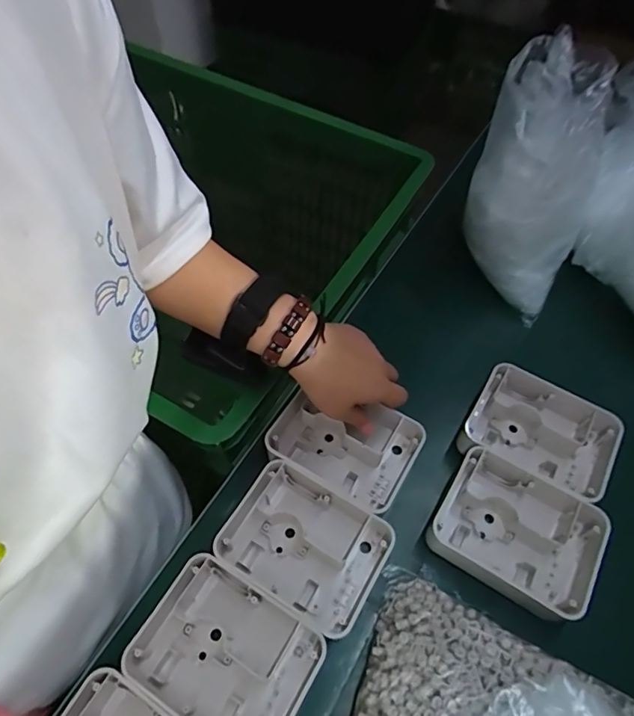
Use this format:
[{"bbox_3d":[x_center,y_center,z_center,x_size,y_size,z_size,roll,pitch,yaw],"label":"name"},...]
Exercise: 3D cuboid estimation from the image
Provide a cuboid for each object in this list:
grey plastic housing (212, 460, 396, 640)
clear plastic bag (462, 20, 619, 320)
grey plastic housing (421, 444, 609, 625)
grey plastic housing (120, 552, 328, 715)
[{"bbox_3d":[-0.011,0.159,0.420,0.130,0.039,0.100,28,61,15],"label":"grey plastic housing"},{"bbox_3d":[0.233,-0.180,0.515,0.116,0.289,0.125,5,17,1],"label":"clear plastic bag"},{"bbox_3d":[0.176,0.154,0.428,0.137,0.038,0.105,29,61,16],"label":"grey plastic housing"},{"bbox_3d":[-0.070,0.229,0.378,0.130,0.036,0.098,27,60,15],"label":"grey plastic housing"}]

